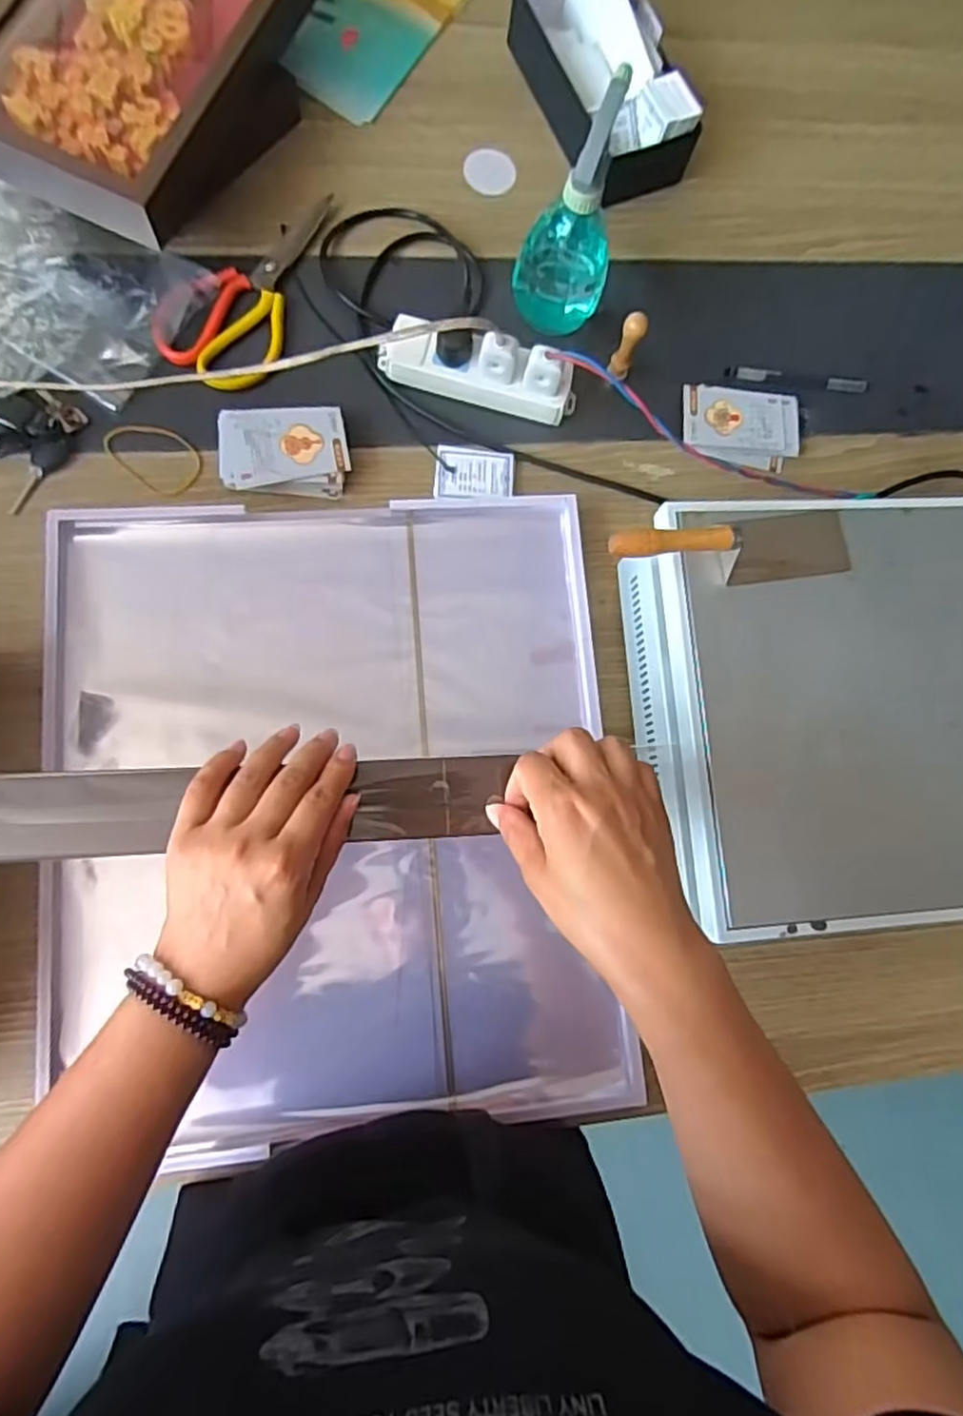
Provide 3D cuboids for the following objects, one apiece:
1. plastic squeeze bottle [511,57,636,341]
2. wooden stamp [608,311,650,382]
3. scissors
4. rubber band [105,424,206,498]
[{"bbox_3d":[0.082,-0.429,0.619,0.087,0.182,0.089,16,80,-3],"label":"plastic squeeze bottle"},{"bbox_3d":[0.138,-0.341,0.659,0.024,0.078,0.020,26,80,-2],"label":"wooden stamp"},{"bbox_3d":[-0.219,-0.410,0.662,0.106,0.015,0.225,25,81,-2],"label":"scissors"},{"bbox_3d":[-0.298,-0.231,0.634,0.090,0.004,0.054,37,80,0],"label":"rubber band"}]

